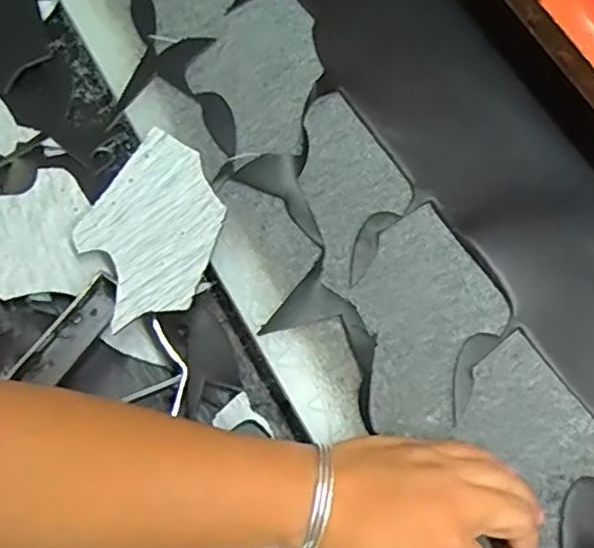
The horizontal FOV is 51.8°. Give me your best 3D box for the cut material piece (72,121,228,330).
[{"bbox_3d":[-0.098,-0.031,0.414,0.096,0.012,0.120,-30,69,-4],"label":"cut material piece"}]

